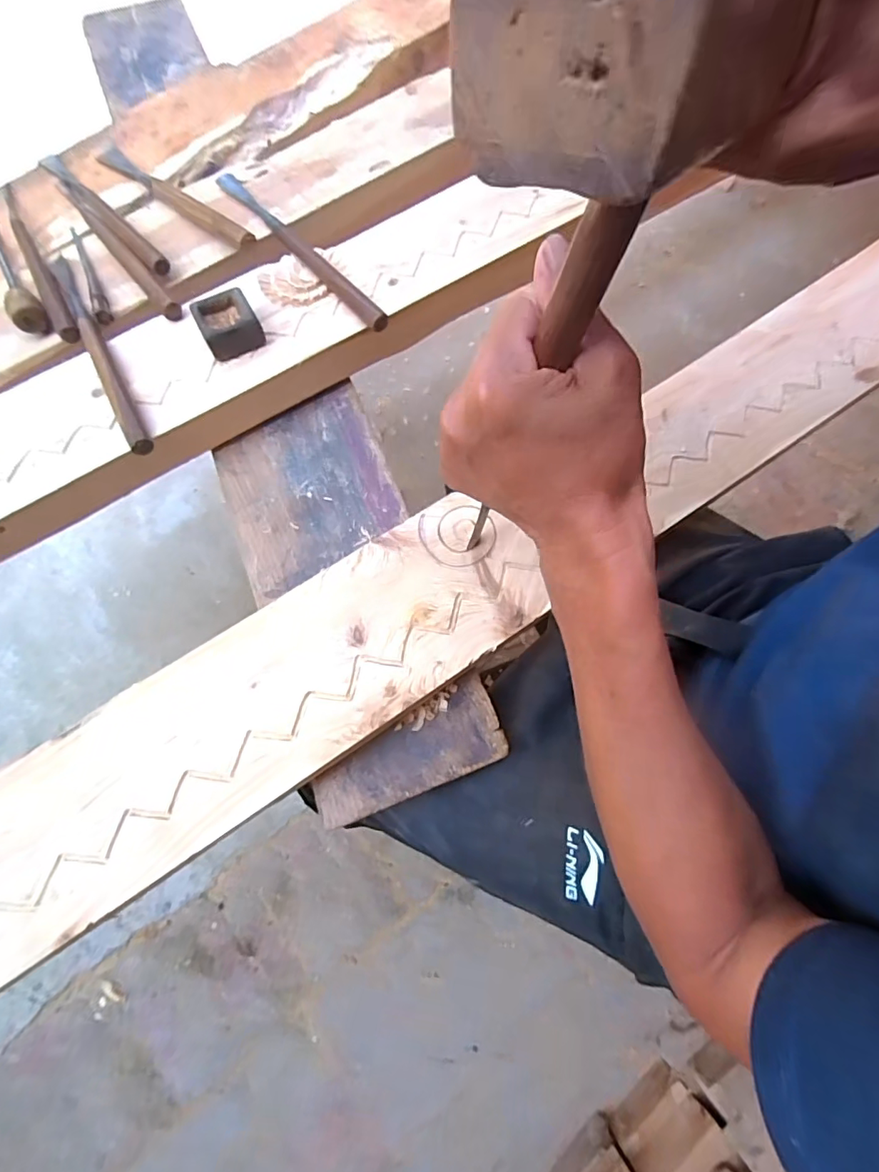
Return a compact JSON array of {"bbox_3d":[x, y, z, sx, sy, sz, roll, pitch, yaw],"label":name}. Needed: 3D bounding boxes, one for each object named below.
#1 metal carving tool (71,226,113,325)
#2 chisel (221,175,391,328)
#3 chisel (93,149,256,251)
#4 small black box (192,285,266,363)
[{"bbox_3d":[-0.332,-0.300,0.492,0.011,0.009,0.144,-24,71,-8],"label":"metal carving tool"},{"bbox_3d":[-0.136,-0.320,0.494,0.016,0.018,0.260,-39,76,-14],"label":"chisel"},{"bbox_3d":[-0.265,-0.387,0.515,0.243,0.026,0.017,40,75,14],"label":"chisel"},{"bbox_3d":[-0.184,-0.228,0.455,0.047,0.030,0.045,-26,74,-11],"label":"small black box"}]

